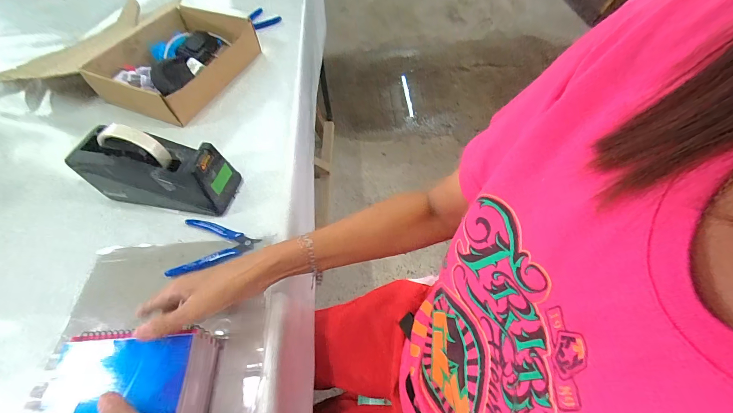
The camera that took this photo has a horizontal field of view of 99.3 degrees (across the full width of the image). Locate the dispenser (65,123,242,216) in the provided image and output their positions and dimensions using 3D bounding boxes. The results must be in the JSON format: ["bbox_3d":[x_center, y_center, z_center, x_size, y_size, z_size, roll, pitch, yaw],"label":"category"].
[{"bbox_3d":[-0.307,-0.055,0.454,0.197,0.113,0.074,5,57,7],"label":"dispenser"}]

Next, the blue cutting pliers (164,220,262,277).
[{"bbox_3d":[-0.210,0.057,0.434,0.111,0.011,0.085,0,57,4],"label":"blue cutting pliers"}]

